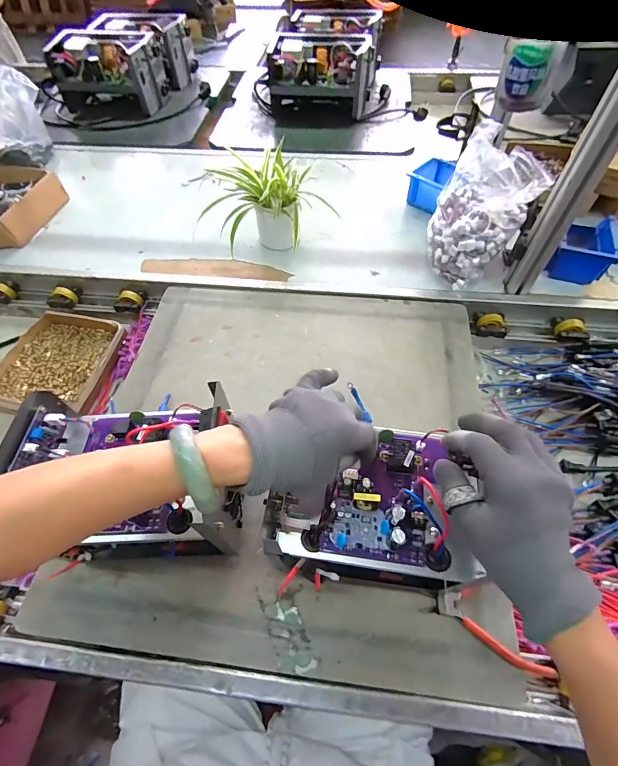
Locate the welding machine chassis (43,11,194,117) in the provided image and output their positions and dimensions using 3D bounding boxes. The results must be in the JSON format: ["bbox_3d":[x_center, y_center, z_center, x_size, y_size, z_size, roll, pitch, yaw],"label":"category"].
[{"bbox_3d":[-0.577,-1.054,1.215,0.291,0.177,0.426,11,58,9],"label":"welding machine chassis"}]

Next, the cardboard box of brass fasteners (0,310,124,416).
[{"bbox_3d":[-0.492,-0.042,0.728,0.211,0.040,0.219,10,58,8],"label":"cardboard box of brass fasteners"}]

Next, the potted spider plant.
[{"bbox_3d":[-0.096,-0.364,0.766,0.215,0.159,0.201,29,64,18],"label":"potted spider plant"}]

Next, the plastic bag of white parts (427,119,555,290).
[{"bbox_3d":[0.302,-0.306,0.686,0.146,0.206,0.161,-35,63,-19],"label":"plastic bag of white parts"}]

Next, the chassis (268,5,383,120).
[{"bbox_3d":[0.067,-1.000,1.161,0.278,0.158,0.402,9,58,8],"label":"chassis"}]

